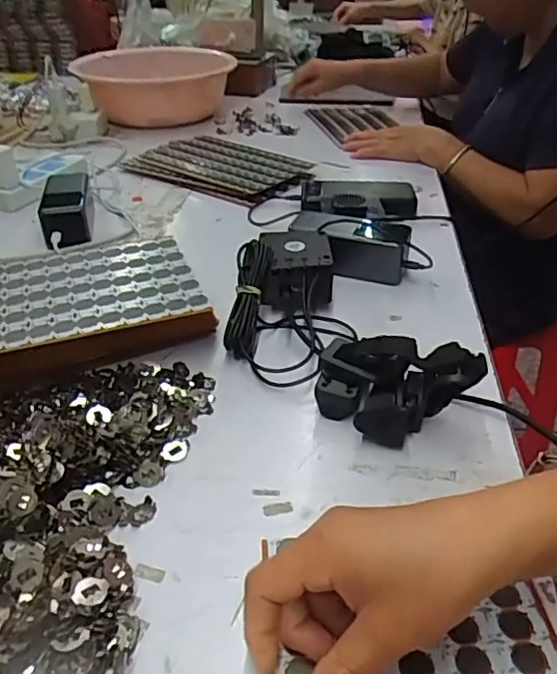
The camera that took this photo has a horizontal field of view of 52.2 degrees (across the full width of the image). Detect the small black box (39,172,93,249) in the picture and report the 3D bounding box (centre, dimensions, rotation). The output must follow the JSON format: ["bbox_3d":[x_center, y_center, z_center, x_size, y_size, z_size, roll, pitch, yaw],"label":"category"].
[{"bbox_3d":[-0.275,-0.168,0.740,0.055,0.051,0.157,-8,37,-11],"label":"small black box"}]

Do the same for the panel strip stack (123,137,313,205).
[{"bbox_3d":[-0.098,-0.282,0.929,0.301,0.021,0.181,23,42,29],"label":"panel strip stack"}]

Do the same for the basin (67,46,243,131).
[{"bbox_3d":[-0.264,-0.545,1.225,0.301,0.095,0.294,-17,39,-22],"label":"basin"}]

